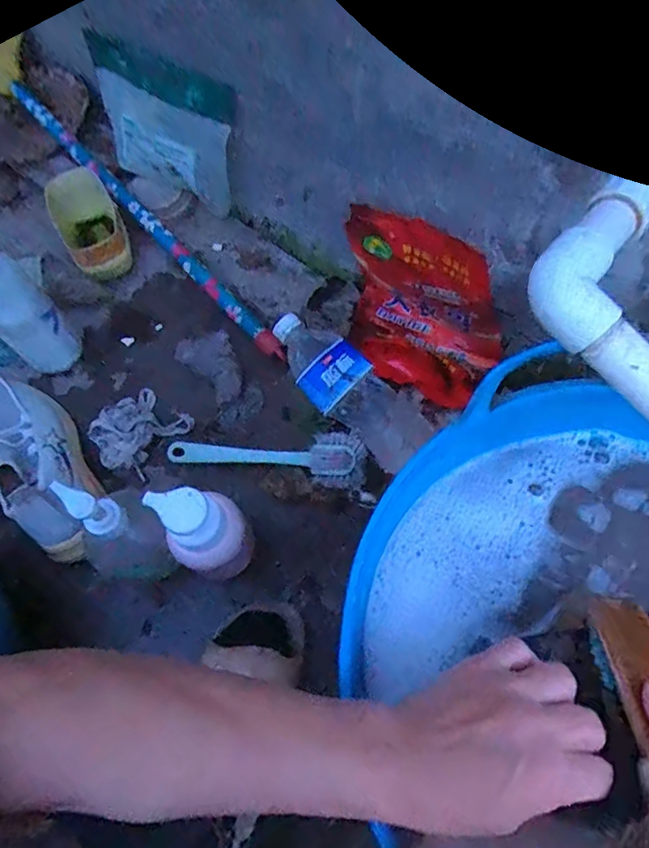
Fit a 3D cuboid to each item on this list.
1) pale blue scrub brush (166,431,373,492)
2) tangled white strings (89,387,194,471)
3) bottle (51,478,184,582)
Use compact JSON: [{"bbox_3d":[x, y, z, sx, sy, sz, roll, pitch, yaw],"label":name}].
[{"bbox_3d":[-0.063,0.030,0.555,0.212,0.033,0.053,7,65,7],"label":"pale blue scrub brush"},{"bbox_3d":[-0.209,0.002,0.576,0.097,0.029,0.070,-41,69,-15],"label":"tangled white strings"},{"bbox_3d":[-0.179,0.097,0.455,0.071,0.142,0.065,-1,64,3],"label":"bottle"}]

